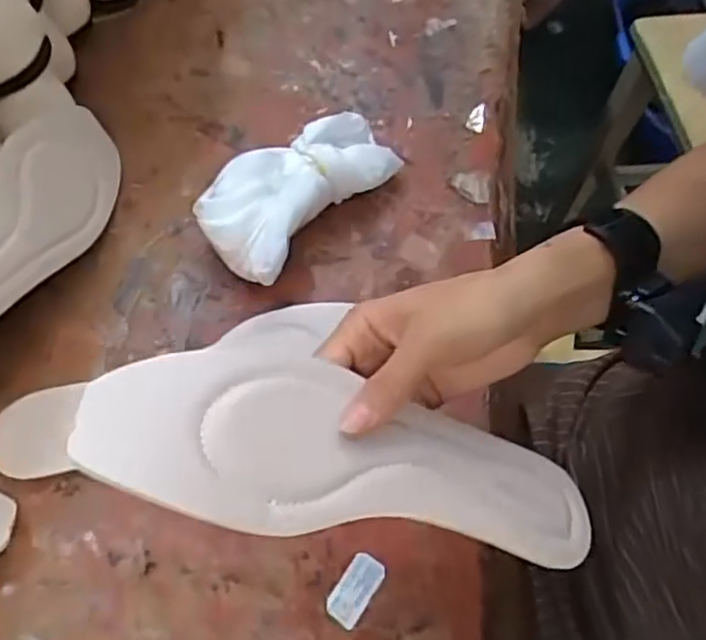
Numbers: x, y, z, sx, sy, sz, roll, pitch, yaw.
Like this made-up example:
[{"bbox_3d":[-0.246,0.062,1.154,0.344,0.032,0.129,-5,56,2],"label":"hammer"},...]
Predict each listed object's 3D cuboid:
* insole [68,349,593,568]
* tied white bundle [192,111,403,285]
[{"bbox_3d":[0.007,0.063,0.322,0.244,0.013,0.076,15,59,-20],"label":"insole"},{"bbox_3d":[-0.040,-0.096,0.507,0.073,0.050,0.149,36,66,16],"label":"tied white bundle"}]

